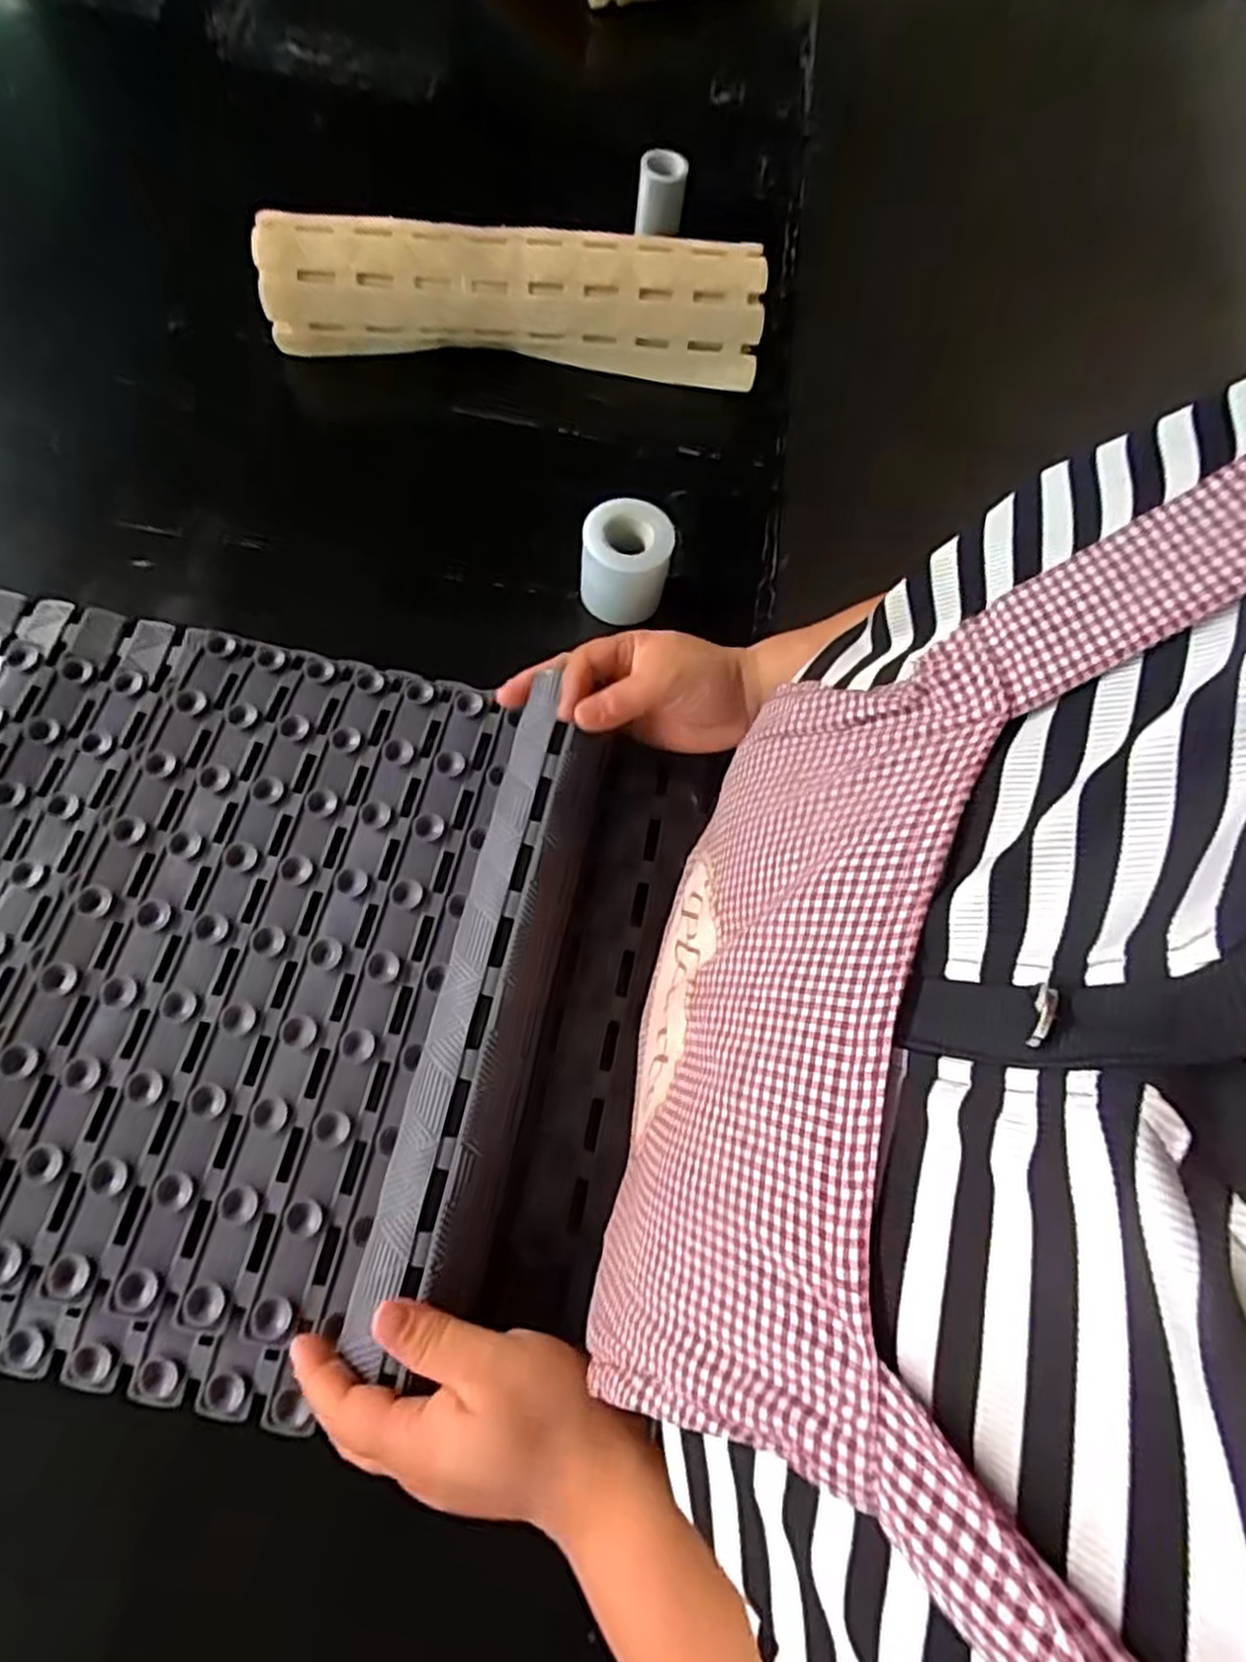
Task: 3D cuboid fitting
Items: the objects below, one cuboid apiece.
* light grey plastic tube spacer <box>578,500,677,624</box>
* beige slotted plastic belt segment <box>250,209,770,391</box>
[{"bbox_3d":[0.001,-0.195,0.562,0.067,0.070,0.064,5,69,-3],"label":"light grey plastic tube spacer"},{"bbox_3d":[-0.086,-0.449,0.650,0.411,0.101,0.084,2,70,-4],"label":"beige slotted plastic belt segment"}]

